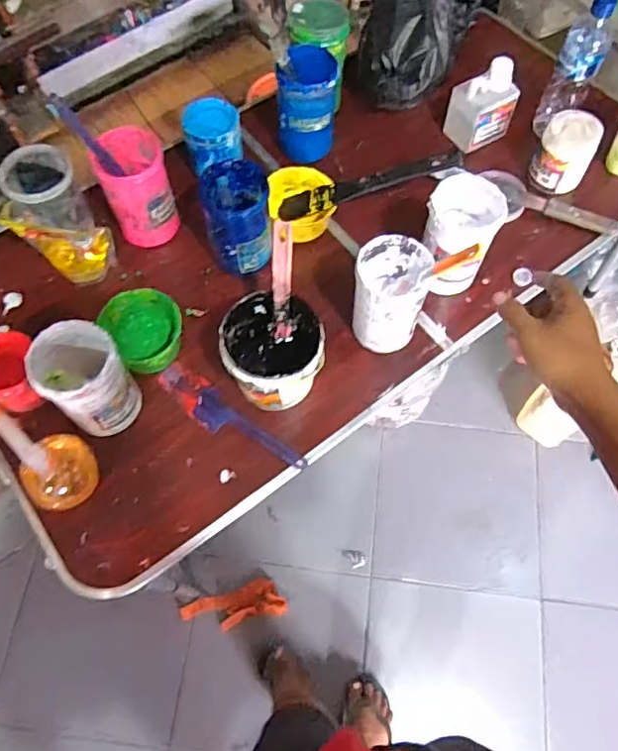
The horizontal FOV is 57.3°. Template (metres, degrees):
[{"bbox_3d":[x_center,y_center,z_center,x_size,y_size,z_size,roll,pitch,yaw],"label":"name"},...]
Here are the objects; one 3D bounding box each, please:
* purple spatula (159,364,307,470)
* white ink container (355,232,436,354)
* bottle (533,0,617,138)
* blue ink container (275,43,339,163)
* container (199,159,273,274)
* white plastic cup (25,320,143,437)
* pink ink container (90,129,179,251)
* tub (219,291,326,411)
[{"bbox_3d":[-0.112,0.063,0.782,0.237,0.010,0.052,37,71,14],"label":"purple spatula"},{"bbox_3d":[0.109,-0.111,0.779,0.096,0.140,0.104,0,67,-1],"label":"white ink container"},{"bbox_3d":[0.429,-0.491,0.911,0.067,0.219,0.064,16,68,6],"label":"bottle"},{"bbox_3d":[-0.002,-0.439,0.924,0.096,0.142,0.102,-5,67,-3],"label":"blue ink container"},{"bbox_3d":[-0.102,-0.228,0.823,0.092,0.130,0.099,-5,67,-3],"label":"container"},{"bbox_3d":[-0.279,0.007,0.715,0.094,0.142,0.095,0,67,-1],"label":"white plastic cup"},{"bbox_3d":[-0.254,-0.275,0.859,0.099,0.158,0.102,-13,68,-6],"label":"pink ink container"},{"bbox_3d":[-0.046,-0.028,0.750,0.125,0.107,0.123,0,67,-1],"label":"tub"}]

